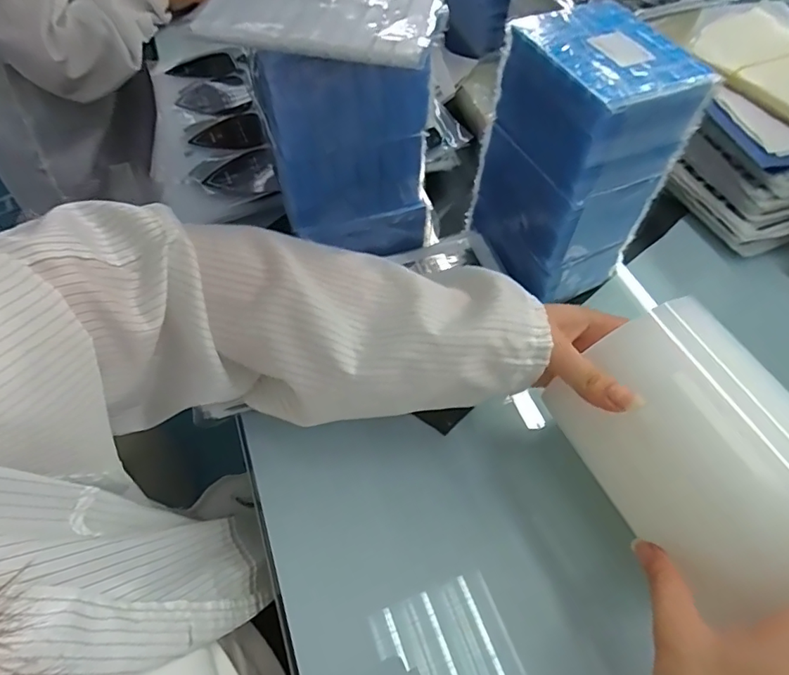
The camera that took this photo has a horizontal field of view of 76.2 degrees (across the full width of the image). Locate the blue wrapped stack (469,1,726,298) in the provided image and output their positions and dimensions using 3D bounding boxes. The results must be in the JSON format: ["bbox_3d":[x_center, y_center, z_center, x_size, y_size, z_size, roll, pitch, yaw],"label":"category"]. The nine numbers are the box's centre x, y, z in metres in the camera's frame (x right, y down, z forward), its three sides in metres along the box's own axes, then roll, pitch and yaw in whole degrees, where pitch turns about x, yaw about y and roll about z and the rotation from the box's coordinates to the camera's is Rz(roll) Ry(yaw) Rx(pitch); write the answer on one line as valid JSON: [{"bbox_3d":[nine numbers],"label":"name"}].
[{"bbox_3d":[0.140,-0.141,0.417,0.095,0.190,0.125,-27,61,-18],"label":"blue wrapped stack"}]

